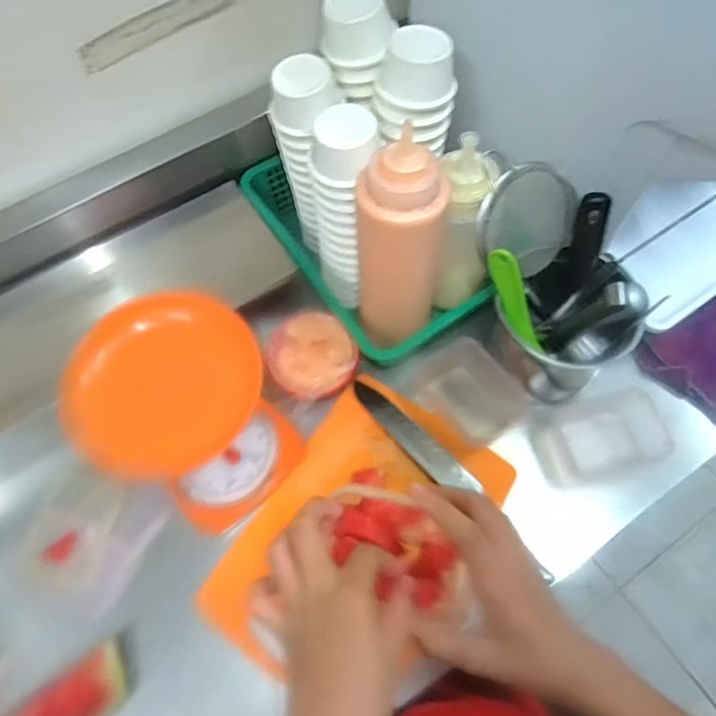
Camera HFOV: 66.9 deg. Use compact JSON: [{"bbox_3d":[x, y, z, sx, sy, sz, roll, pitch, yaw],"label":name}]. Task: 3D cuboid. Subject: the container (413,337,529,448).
[{"bbox_3d":[0.120,0.034,0.584,0.084,0.037,0.116,-31,67,-11],"label":"container"}]

